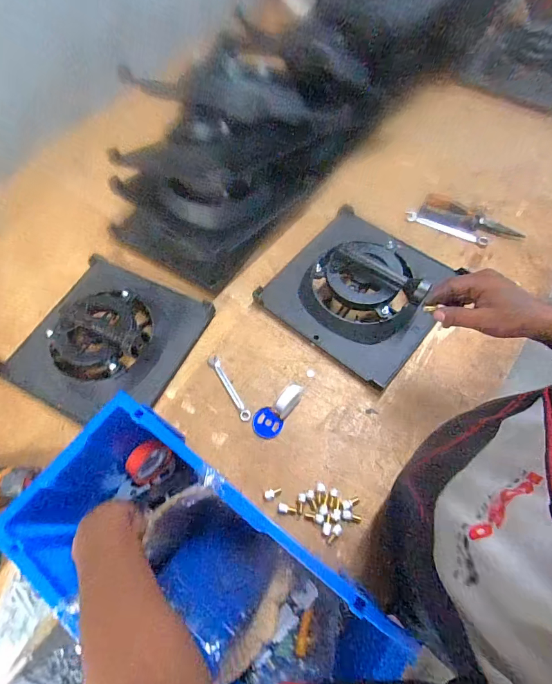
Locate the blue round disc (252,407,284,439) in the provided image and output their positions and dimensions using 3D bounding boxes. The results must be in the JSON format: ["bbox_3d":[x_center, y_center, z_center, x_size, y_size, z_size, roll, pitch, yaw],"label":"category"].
[{"bbox_3d":[-0.014,0.138,0.613,0.050,0.010,0.051,-1,63,2],"label":"blue round disc"}]

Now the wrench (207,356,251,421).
[{"bbox_3d":[-0.084,0.080,0.641,0.020,0.011,0.135,-31,66,-13],"label":"wrench"}]

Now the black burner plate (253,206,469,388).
[{"bbox_3d":[0.161,-0.120,0.678,0.300,0.102,0.296,35,69,18],"label":"black burner plate"}]

